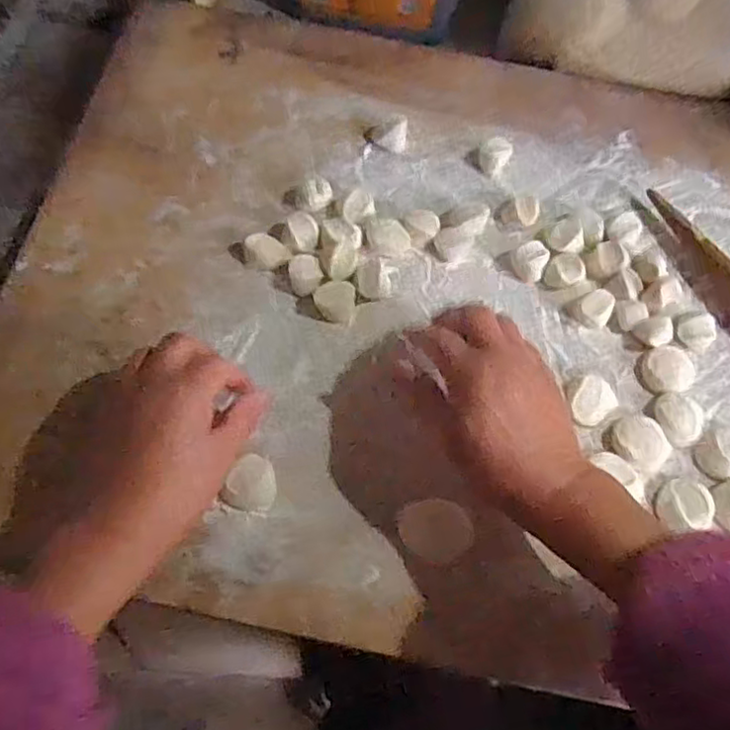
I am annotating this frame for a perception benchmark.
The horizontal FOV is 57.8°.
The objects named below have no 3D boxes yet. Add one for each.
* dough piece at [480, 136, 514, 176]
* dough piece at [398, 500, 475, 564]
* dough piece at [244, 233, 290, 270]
[{"bbox_3d":[0.102,-0.165,0.517,0.024,0.017,0.023,-31,72,-15],"label":"dough piece"},{"bbox_3d":[0.044,0.104,0.416,0.045,0.004,0.037,15,67,3],"label":"dough piece"},{"bbox_3d":[-0.071,-0.081,0.475,0.031,0.014,0.021,38,70,12],"label":"dough piece"}]

